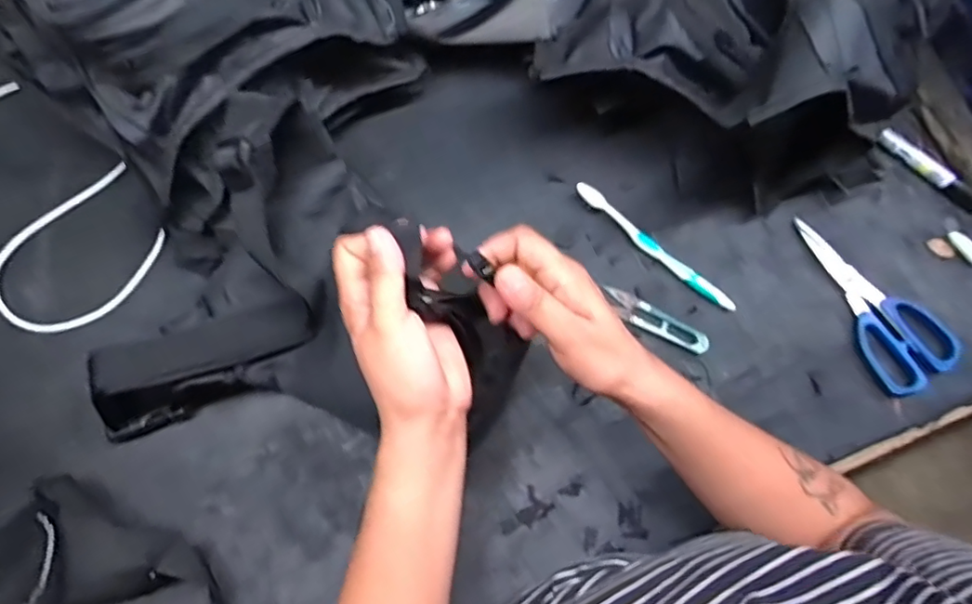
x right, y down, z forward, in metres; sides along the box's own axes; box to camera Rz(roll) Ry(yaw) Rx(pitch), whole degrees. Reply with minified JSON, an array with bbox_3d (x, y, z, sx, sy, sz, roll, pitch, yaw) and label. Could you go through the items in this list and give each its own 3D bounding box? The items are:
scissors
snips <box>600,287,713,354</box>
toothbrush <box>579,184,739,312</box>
[{"bbox_3d":[0.347,-0.005,0.515,0.080,0.010,0.173,-31,75,-10],"label":"scissors"},{"bbox_3d":[0.153,0.017,0.511,0.101,0.007,0.025,31,74,9],"label":"snips"},{"bbox_3d":[0.156,-0.053,0.525,0.179,0.011,0.016,41,76,11],"label":"toothbrush"}]

